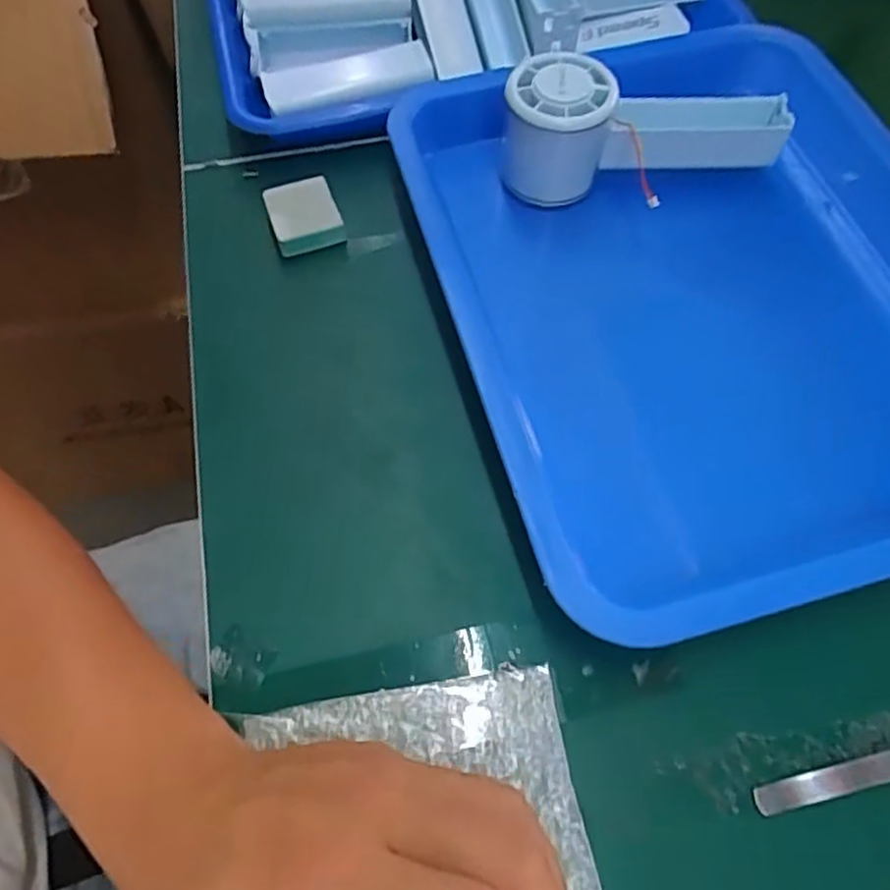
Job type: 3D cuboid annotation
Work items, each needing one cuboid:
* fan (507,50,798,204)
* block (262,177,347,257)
[{"bbox_3d":[0.106,-0.180,0.369,0.148,0.054,0.053,-8,64,-3],"label":"fan"},{"bbox_3d":[-0.079,-0.128,0.374,0.036,0.014,0.039,-18,65,-8],"label":"block"}]

